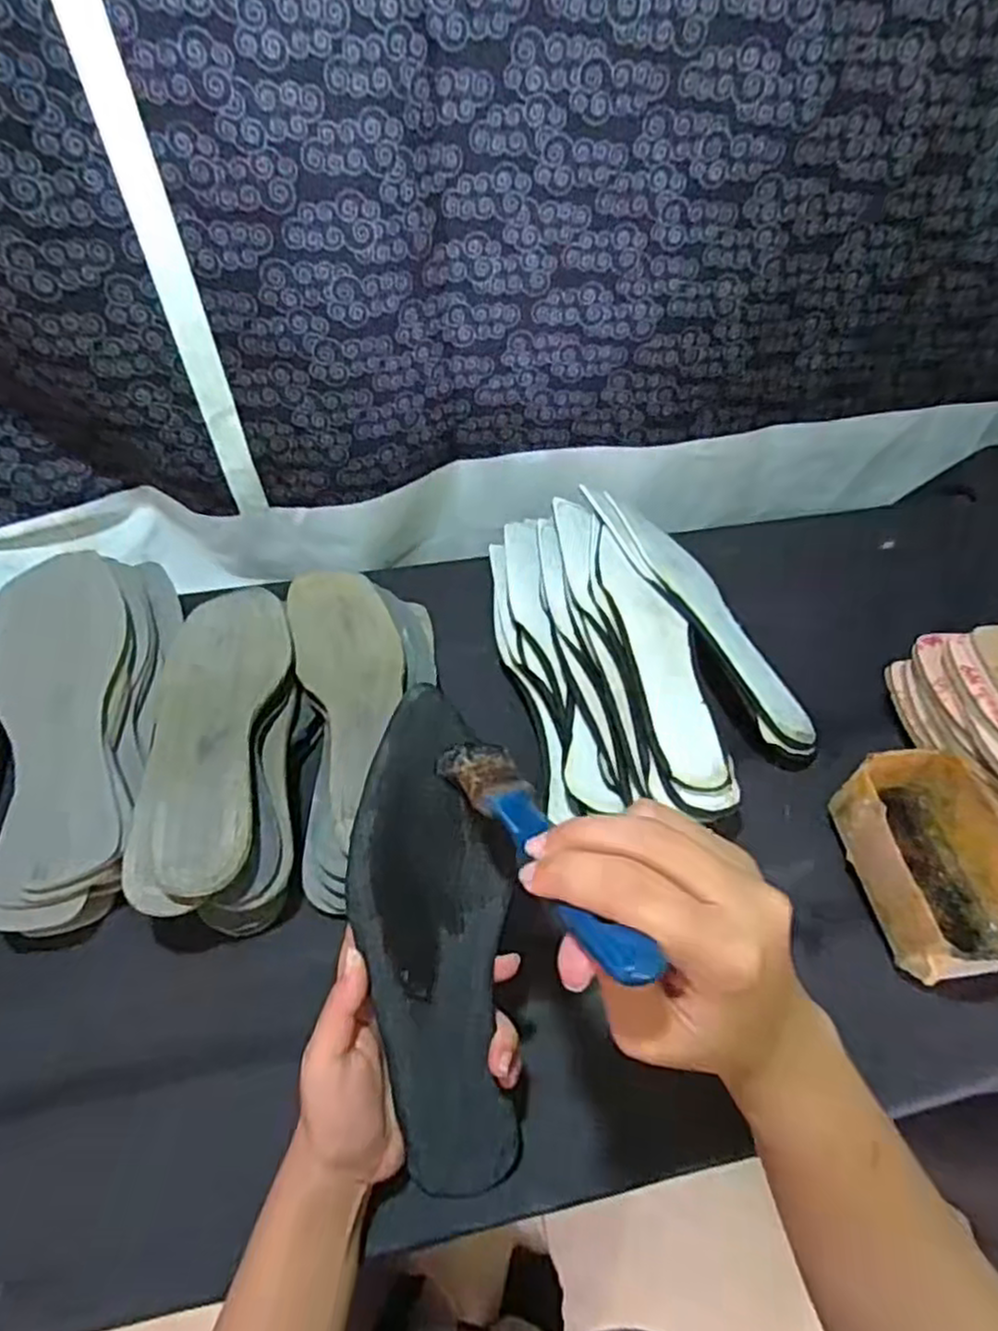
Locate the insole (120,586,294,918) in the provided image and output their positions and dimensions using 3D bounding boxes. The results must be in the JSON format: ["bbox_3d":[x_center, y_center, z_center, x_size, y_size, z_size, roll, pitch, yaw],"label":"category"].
[{"bbox_3d":[-0.187,0.036,0.460,0.080,0.023,0.236,-2,52,-3],"label":"insole"}]

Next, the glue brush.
[{"bbox_3d":[0.011,0.064,0.272,0.029,0.011,0.158,-17,21,-14],"label":"glue brush"}]

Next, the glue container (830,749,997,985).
[{"bbox_3d":[0.272,0.122,0.444,0.087,0.065,0.128,-5,53,-6],"label":"glue container"}]

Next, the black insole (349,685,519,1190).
[{"bbox_3d":[-0.029,0.142,0.350,0.072,0.019,0.251,-5,95,-6],"label":"black insole"}]

